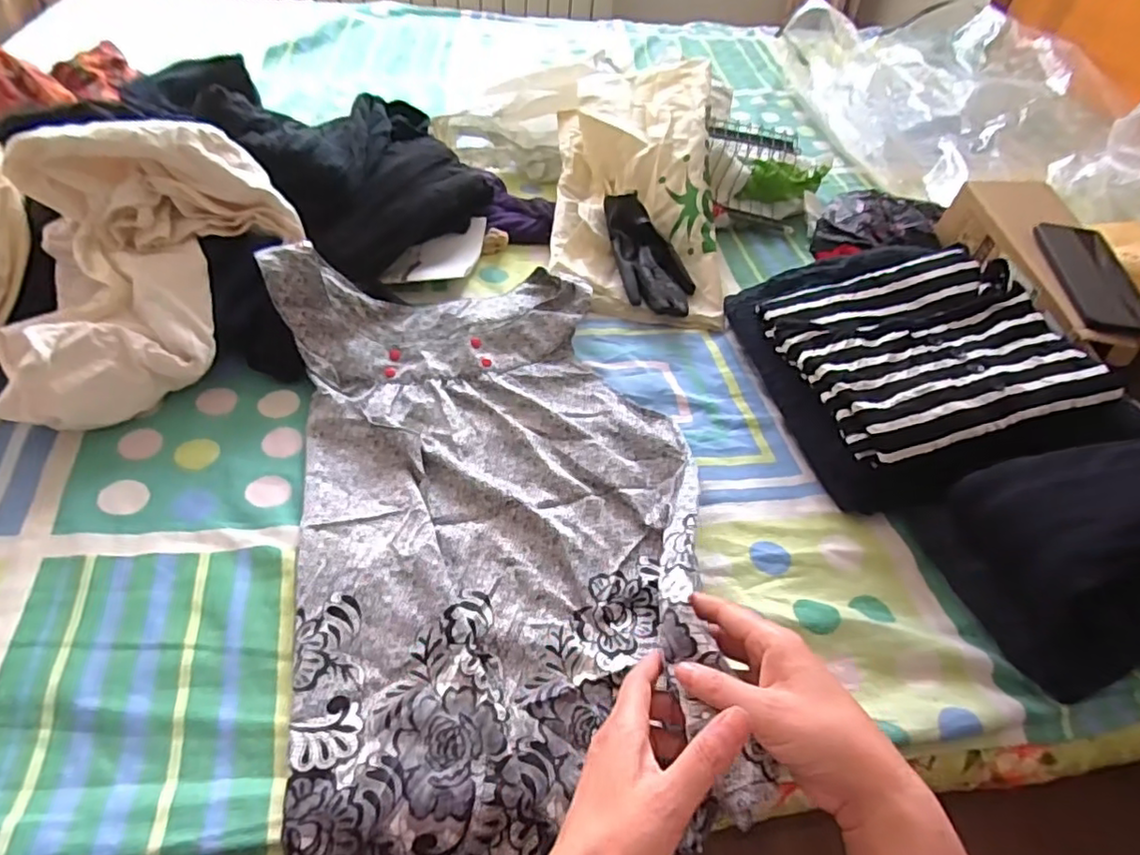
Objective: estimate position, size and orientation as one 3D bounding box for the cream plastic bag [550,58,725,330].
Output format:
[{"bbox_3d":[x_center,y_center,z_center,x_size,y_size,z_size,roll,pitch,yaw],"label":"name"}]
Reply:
[{"bbox_3d":[0.079,-0.314,0.794,0.209,0.085,0.414,-2,67,11],"label":"cream plastic bag"}]

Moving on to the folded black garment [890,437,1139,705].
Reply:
[{"bbox_3d":[0.490,0.088,0.480,0.354,0.126,0.154,-4,50,-9],"label":"folded black garment"}]

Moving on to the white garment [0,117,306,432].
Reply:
[{"bbox_3d":[-0.359,-0.126,0.540,0.236,0.183,0.207,-14,53,-17],"label":"white garment"}]

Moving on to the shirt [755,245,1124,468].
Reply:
[{"bbox_3d":[0.342,-0.080,0.596,0.257,0.046,0.226,-10,51,-14],"label":"shirt"}]

